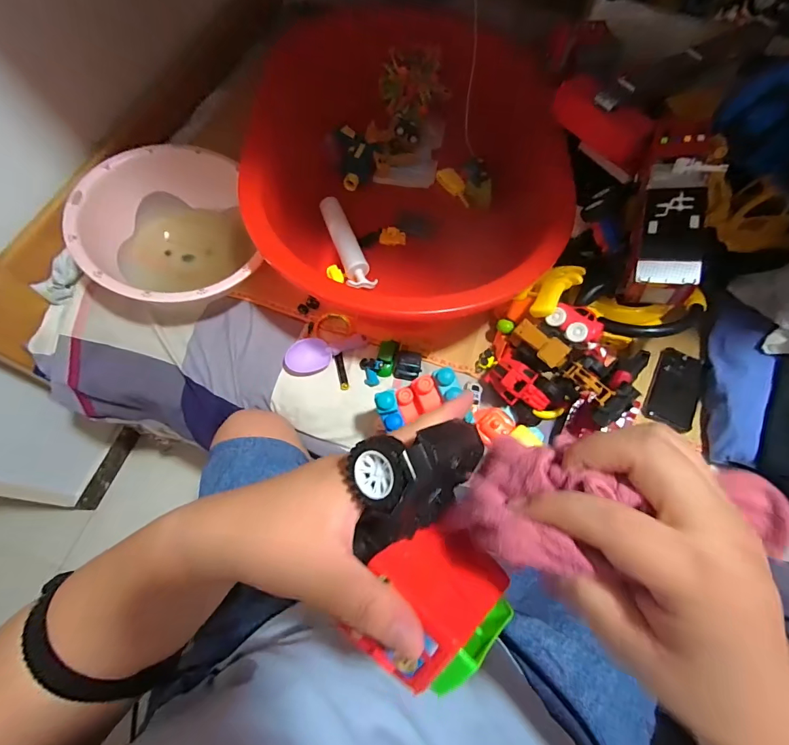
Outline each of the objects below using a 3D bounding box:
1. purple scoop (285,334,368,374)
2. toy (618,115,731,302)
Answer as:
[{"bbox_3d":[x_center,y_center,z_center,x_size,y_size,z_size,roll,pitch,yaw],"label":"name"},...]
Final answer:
[{"bbox_3d":[-0.113,-0.033,0.676,0.134,0.026,0.058,-9,67,-5],"label":"purple scoop"},{"bbox_3d":[0.408,-0.241,0.595,0.082,0.102,0.270,11,87,4],"label":"toy"}]

